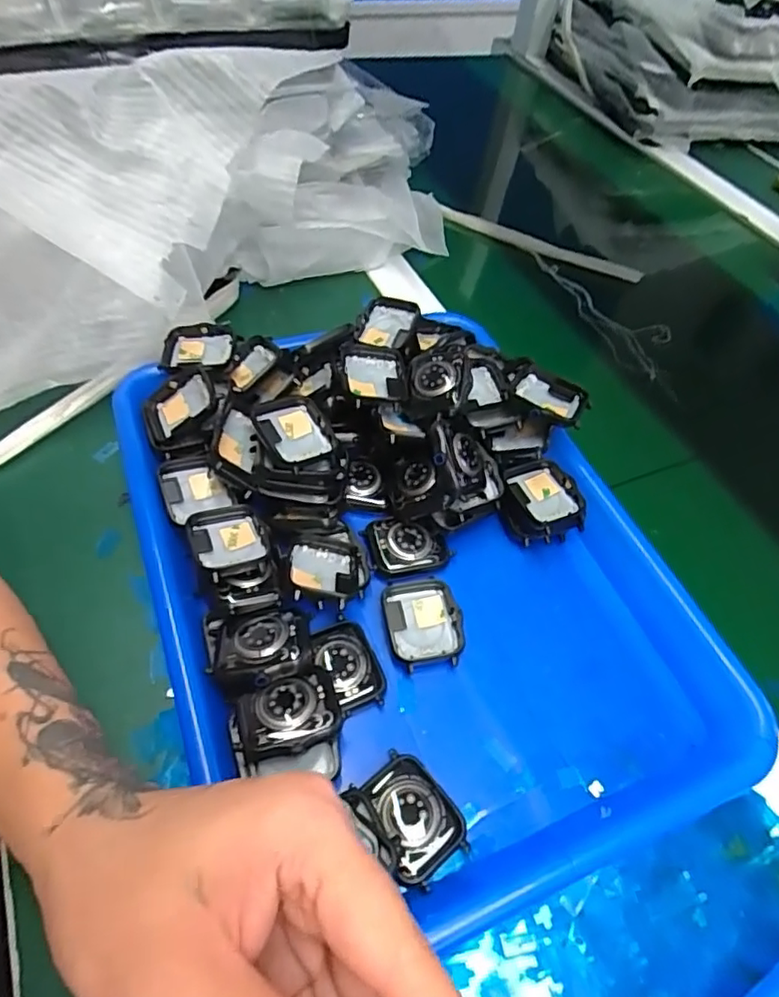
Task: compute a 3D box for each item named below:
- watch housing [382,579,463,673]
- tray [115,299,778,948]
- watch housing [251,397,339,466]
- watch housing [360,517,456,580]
[{"bbox_3d":[0.017,0.063,0.306,0.037,0.009,0.045,-6,54,-10],"label":"watch housing"},{"bbox_3d":[0.006,0.018,0.316,0.253,0.059,0.334,-16,56,-17],"label":"tray"},{"bbox_3d":[-0.050,-0.035,0.325,0.035,0.017,0.043,-25,59,-22],"label":"watch housing"},{"bbox_3d":[0.011,0.025,0.328,0.044,0.009,0.032,-7,54,-10],"label":"watch housing"}]

